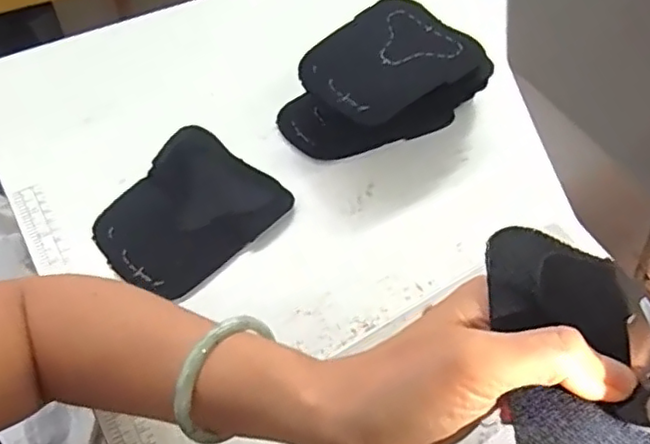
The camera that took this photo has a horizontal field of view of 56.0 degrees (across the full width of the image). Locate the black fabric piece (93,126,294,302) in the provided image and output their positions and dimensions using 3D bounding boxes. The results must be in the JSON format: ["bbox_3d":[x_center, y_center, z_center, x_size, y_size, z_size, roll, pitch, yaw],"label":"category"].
[{"bbox_3d":[-0.106,-0.006,0.471,0.108,0.022,0.130,36,66,22],"label":"black fabric piece"}]

